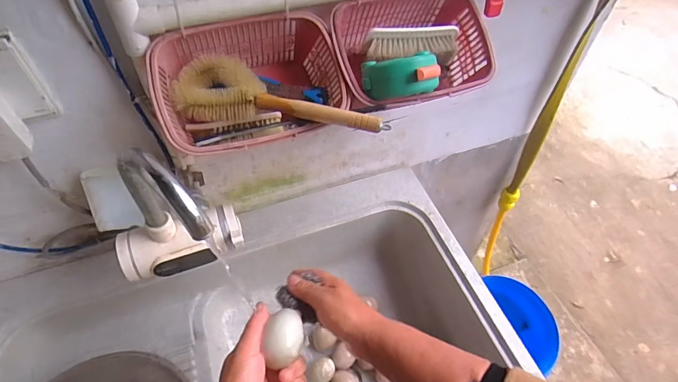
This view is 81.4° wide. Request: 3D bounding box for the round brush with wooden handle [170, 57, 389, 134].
[{"bbox_3d":[-0.070,-0.105,0.453,0.251,0.041,0.076,10,50,7],"label":"round brush with wooden handle"}]

